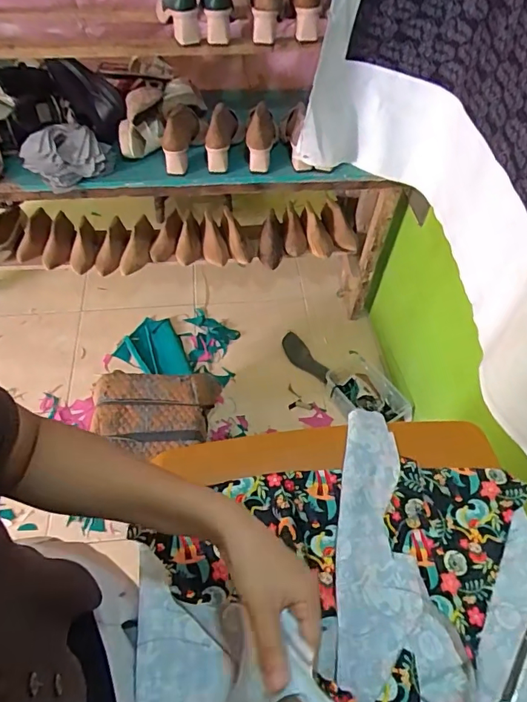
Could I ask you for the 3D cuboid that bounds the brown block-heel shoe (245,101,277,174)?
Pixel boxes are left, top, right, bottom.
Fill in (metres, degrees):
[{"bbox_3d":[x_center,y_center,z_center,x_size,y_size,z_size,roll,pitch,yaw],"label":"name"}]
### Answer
[{"bbox_3d":[-0.007,-0.515,1.139,0.068,0.066,0.150,5,99,1],"label":"brown block-heel shoe"}]

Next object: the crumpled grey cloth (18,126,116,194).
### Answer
[{"bbox_3d":[-0.465,-0.463,1.124,0.197,0.068,0.152,-23,59,-18],"label":"crumpled grey cloth"}]

